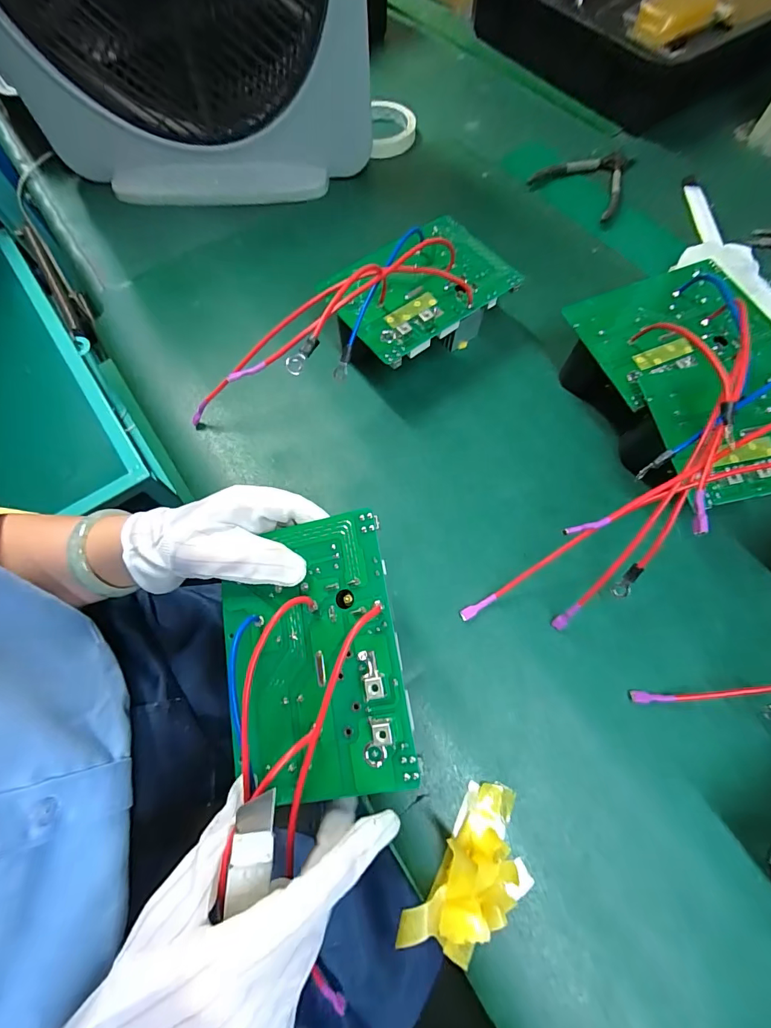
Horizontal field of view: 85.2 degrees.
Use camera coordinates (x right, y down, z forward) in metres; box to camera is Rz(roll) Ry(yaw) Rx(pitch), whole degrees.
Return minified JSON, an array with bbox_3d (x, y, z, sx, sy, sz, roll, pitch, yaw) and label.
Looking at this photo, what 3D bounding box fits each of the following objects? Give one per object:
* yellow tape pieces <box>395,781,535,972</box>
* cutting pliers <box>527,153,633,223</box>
[{"bbox_3d":[0.056,0.219,0.253,0.052,0.022,0.094,35,72,14],"label":"yellow tape pieces"},{"bbox_3d":[0.256,-0.423,0.523,0.106,0.011,0.132,36,73,14],"label":"cutting pliers"}]

